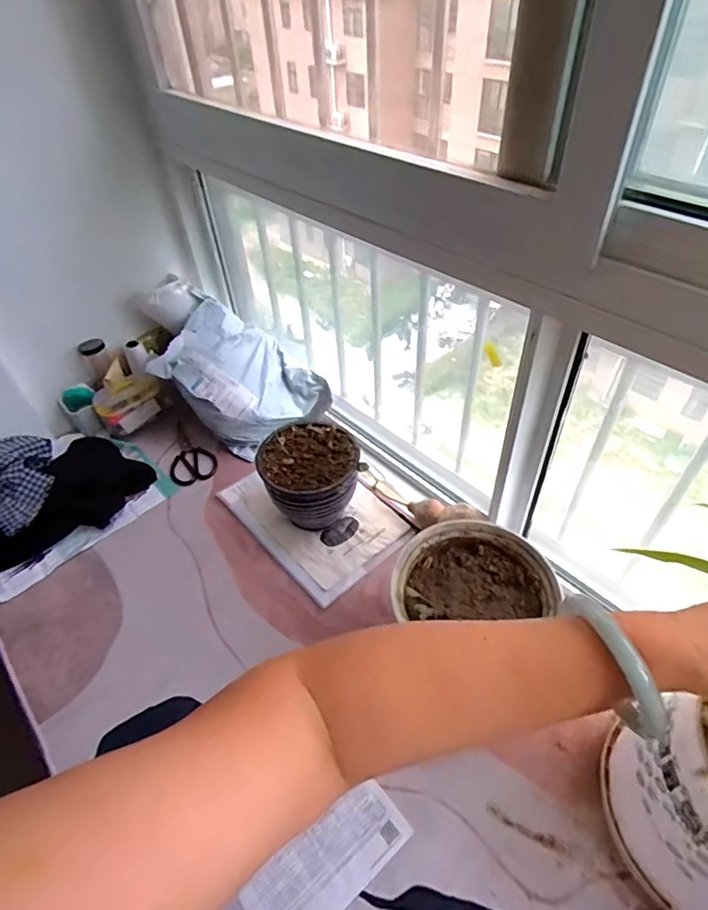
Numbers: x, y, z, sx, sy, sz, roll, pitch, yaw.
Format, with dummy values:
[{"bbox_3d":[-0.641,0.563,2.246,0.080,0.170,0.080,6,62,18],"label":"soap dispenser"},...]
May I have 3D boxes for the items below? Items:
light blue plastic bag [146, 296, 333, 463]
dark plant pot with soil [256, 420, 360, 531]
[{"bbox_3d":[-0.272,-0.168,1.176,0.292,0.178,0.338,-32,53,-24],"label":"light blue plastic bag"},{"bbox_3d":[-0.080,0.051,0.972,0.167,0.165,0.161,-2,47,2],"label":"dark plant pot with soil"}]

